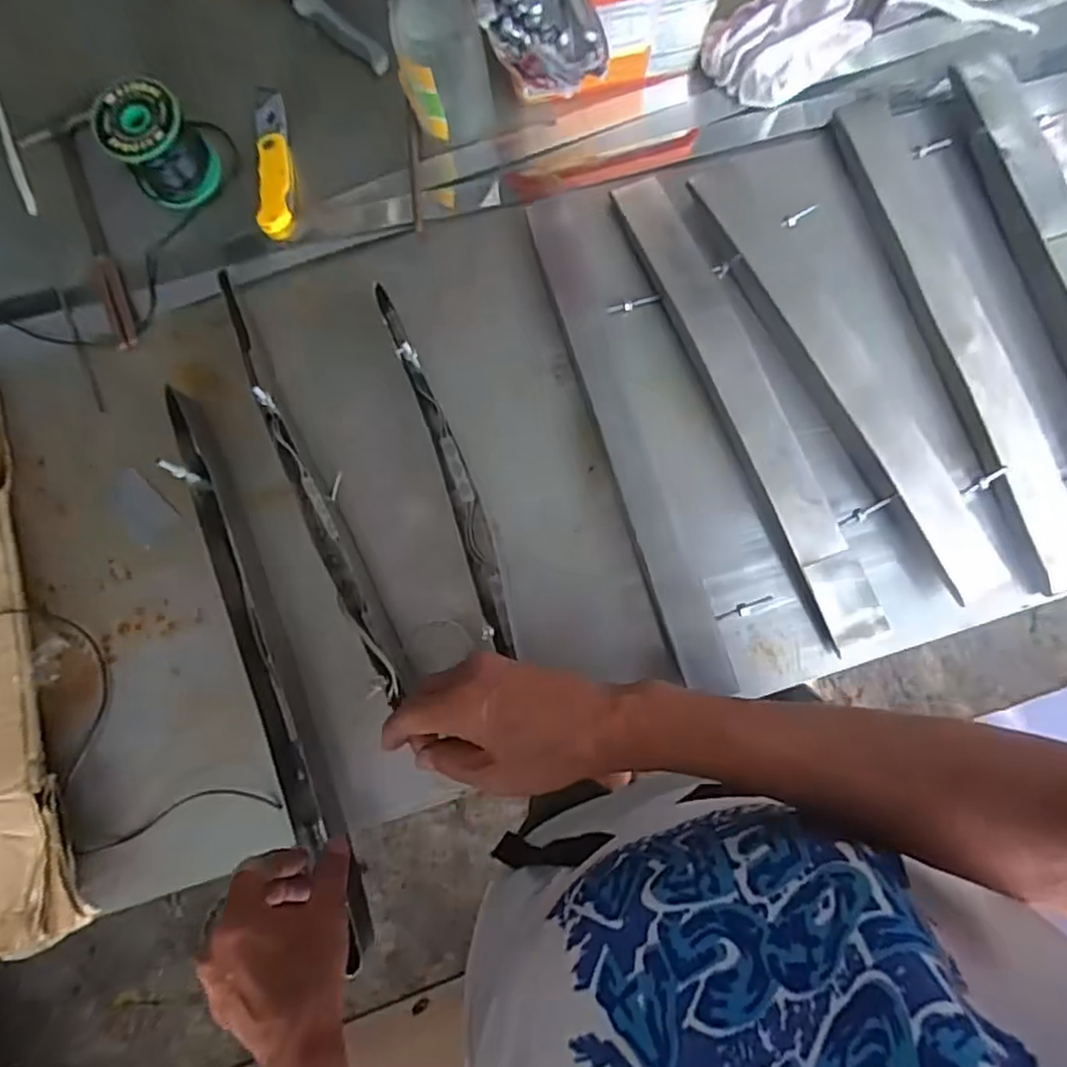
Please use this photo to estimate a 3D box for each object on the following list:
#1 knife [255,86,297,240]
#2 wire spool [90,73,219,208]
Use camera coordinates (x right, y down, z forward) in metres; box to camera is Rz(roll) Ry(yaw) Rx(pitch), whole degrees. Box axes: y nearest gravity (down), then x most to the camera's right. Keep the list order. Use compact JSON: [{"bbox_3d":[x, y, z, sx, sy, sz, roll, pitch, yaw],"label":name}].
[{"bbox_3d":[-0.223,-0.325,0.577,0.032,0.022,0.147,-6,83,2],"label":"knife"},{"bbox_3d":[-0.314,-0.326,0.556,0.067,0.074,0.064,0,83,3],"label":"wire spool"}]

